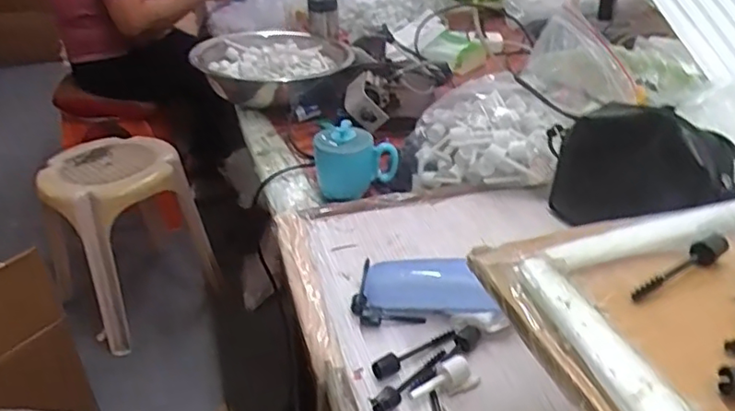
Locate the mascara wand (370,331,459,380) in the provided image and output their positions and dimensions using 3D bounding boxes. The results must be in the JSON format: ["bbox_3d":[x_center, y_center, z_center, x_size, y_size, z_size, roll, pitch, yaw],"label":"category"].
[{"bbox_3d":[0.042,0.123,0.525,0.086,0.012,0.013,-21,36,-29],"label":"mascara wand"}]

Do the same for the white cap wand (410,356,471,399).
[{"bbox_3d":[0.059,0.143,0.497,0.055,0.015,0.017,-17,34,-24],"label":"white cap wand"}]

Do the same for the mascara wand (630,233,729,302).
[{"bbox_3d":[0.201,0.039,0.390,0.085,0.014,0.014,-20,35,-28],"label":"mascara wand"}]

